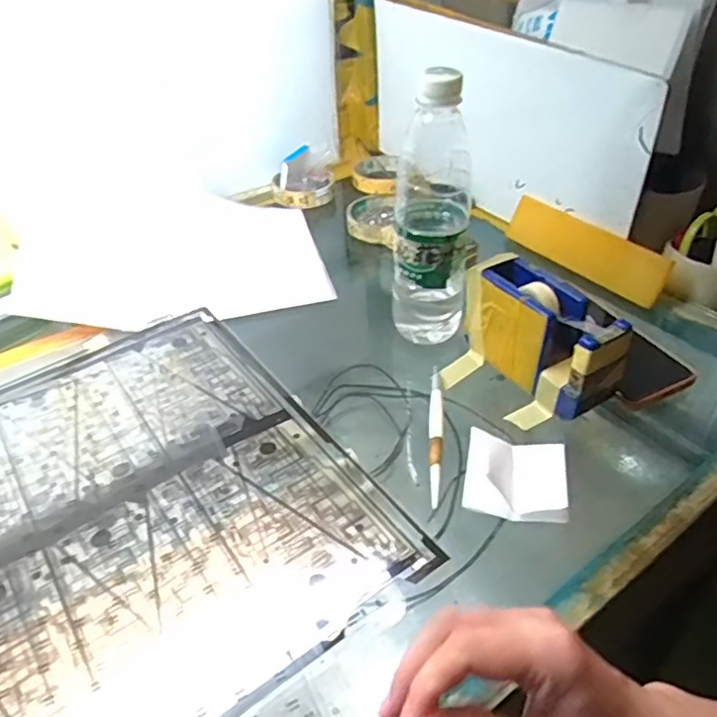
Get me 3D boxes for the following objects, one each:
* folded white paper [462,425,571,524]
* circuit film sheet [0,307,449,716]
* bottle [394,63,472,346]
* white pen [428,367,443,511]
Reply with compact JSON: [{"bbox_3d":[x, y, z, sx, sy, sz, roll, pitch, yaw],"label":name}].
[{"bbox_3d":[0.109,0.074,0.414,0.066,0.033,0.066,6,40,13],"label":"folded white paper"},{"bbox_3d":[-0.218,0.122,0.406,0.410,0.004,0.356,-27,45,-26],"label":"circuit film sheet"},{"bbox_3d":[0.060,-0.116,0.503,0.060,0.227,0.067,3,40,9],"label":"bottle"},{"bbox_3d":[0.059,0.053,0.462,0.011,0.008,0.140,1,39,7],"label":"white pen"}]

